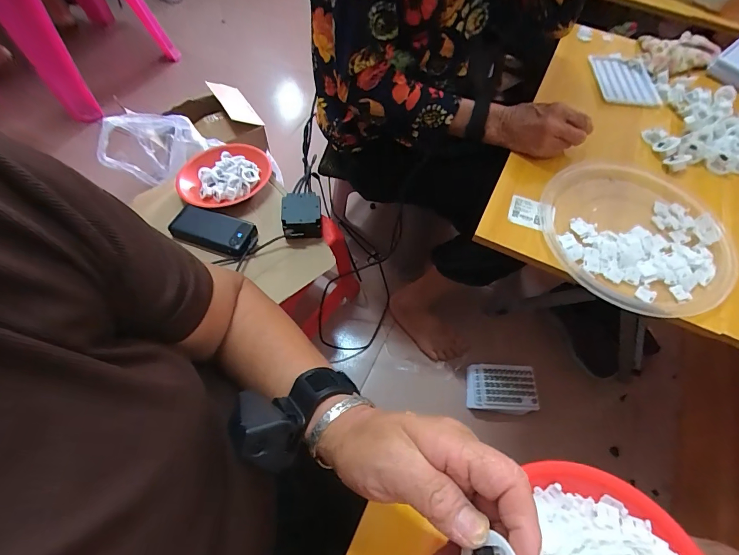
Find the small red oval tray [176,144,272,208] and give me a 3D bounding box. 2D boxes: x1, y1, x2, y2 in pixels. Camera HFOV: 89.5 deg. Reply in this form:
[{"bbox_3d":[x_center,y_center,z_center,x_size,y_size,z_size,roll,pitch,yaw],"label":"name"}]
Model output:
[{"bbox_3d":[-0.307,-0.222,0.793,0.185,0.031,0.178,-11,61,-8],"label":"small red oval tray"}]

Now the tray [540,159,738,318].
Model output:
[{"bbox_3d":[0.358,-0.074,0.503,0.231,0.032,0.277,26,63,12],"label":"tray"}]

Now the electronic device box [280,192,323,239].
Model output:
[{"bbox_3d":[-0.131,-0.121,0.725,0.074,0.052,0.078,-6,61,-5],"label":"electronic device box"}]

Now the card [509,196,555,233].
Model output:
[{"bbox_3d":[0.219,-0.085,0.504,0.059,0.006,0.046,19,69,4],"label":"card"}]

